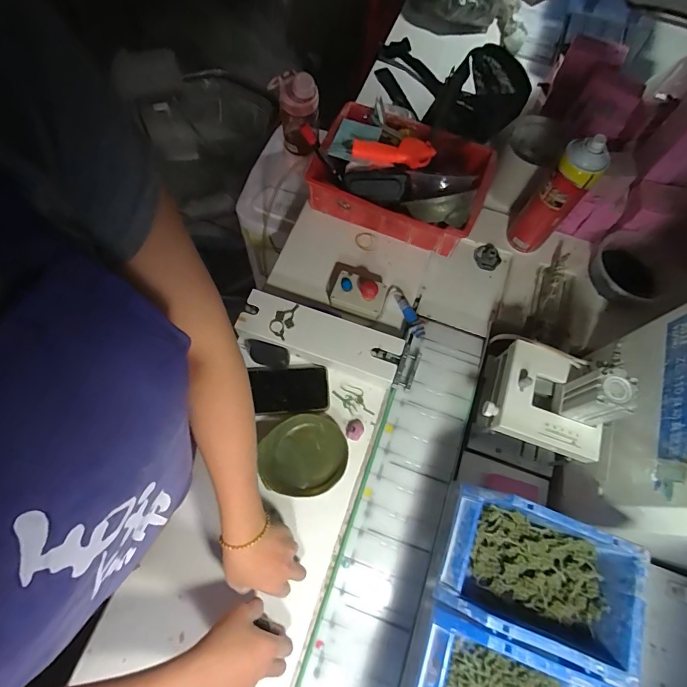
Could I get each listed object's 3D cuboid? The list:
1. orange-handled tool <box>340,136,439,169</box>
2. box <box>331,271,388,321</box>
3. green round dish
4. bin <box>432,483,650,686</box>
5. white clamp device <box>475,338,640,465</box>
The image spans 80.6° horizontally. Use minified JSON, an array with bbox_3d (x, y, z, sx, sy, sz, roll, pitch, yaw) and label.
[{"bbox_3d":[0.077,-0.331,0.687,0.146,0.016,0.052,5,69,-1],"label":"orange-handled tool"},{"bbox_3d":[0.026,-0.080,0.676,0.085,0.052,0.060,18,70,4],"label":"box"},{"bbox_3d":[-0.059,0.162,0.590,0.127,0.013,0.112,1,69,-2],"label":"green round dish"},{"bbox_3d":[0.199,0.238,0.421,0.178,0.070,0.124,21,70,5],"label":"bin"},{"bbox_3d":[0.270,0.076,0.553,0.139,0.194,0.129,20,70,5],"label":"white clamp device"}]

